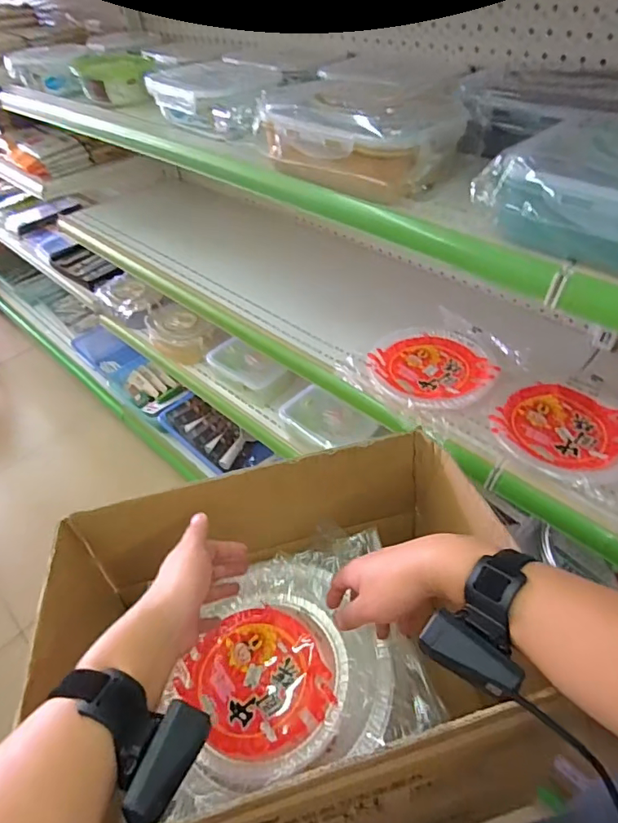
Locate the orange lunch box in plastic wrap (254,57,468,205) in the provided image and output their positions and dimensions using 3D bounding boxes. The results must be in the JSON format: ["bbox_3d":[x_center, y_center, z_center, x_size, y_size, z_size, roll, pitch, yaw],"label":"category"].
[{"bbox_3d":[0.065,-0.328,0.579,0.233,0.069,0.176,26,54,27],"label":"orange lunch box in plastic wrap"}]

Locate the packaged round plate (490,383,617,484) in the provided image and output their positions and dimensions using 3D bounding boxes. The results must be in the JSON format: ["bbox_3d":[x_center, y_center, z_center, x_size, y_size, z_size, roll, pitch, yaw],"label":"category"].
[{"bbox_3d":[0.335,0.025,0.635,0.167,0.018,0.155,-3,46,3],"label":"packaged round plate"}]

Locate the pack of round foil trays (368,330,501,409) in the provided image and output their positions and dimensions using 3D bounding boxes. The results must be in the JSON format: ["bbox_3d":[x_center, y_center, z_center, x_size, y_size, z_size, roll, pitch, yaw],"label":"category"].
[{"bbox_3d":[0.181,-0.069,0.738,0.166,0.017,0.183,-20,48,-13],"label":"pack of round foil trays"}]

